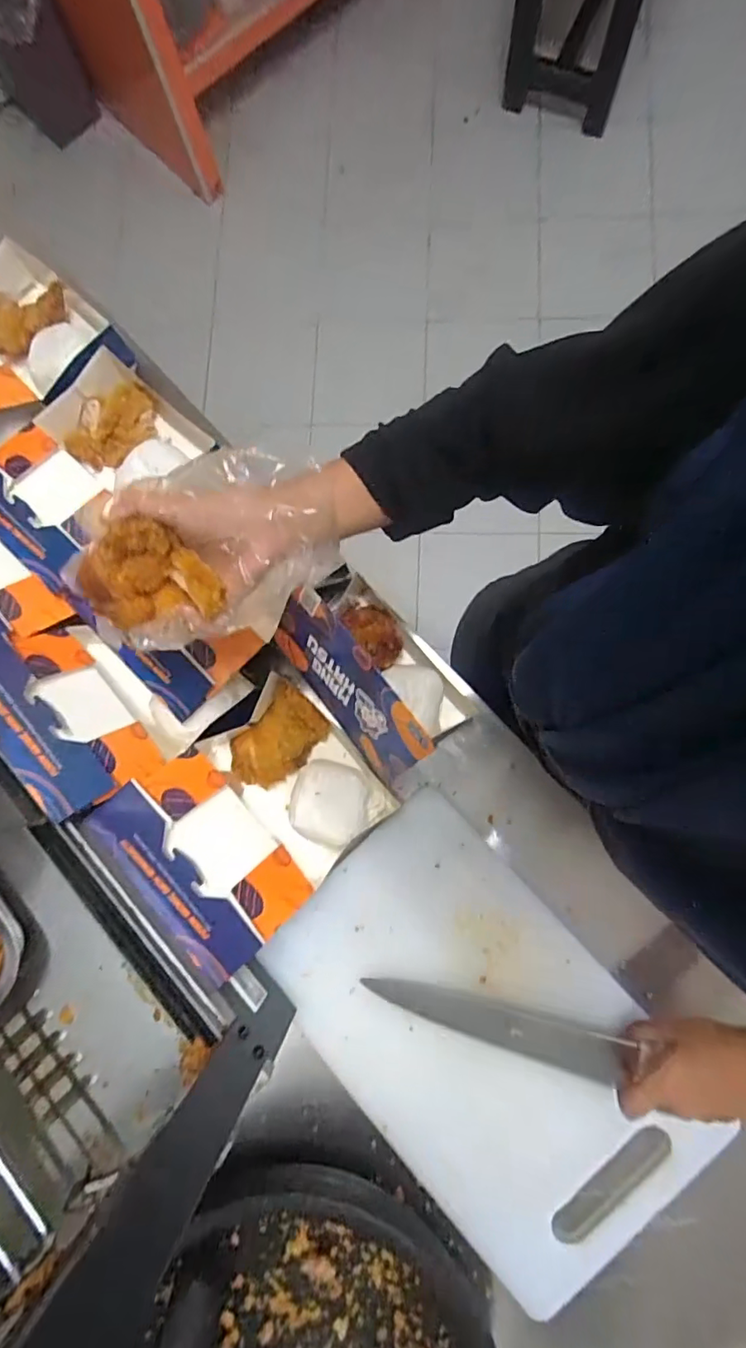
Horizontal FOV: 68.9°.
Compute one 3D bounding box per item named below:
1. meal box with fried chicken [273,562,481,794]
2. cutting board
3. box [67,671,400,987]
[{"bbox_3d":[0.000,-0.004,0.486,0.117,0.135,0.172,-43,83,-2],"label":"meal box with fried chicken"},{"bbox_3d":[0.099,0.333,0.501,0.244,0.016,0.396,-43,84,-2],"label":"cutting board"},{"bbox_3d":[-0.105,0.124,0.493,0.202,0.107,0.179,-43,83,-2],"label":"box"}]

